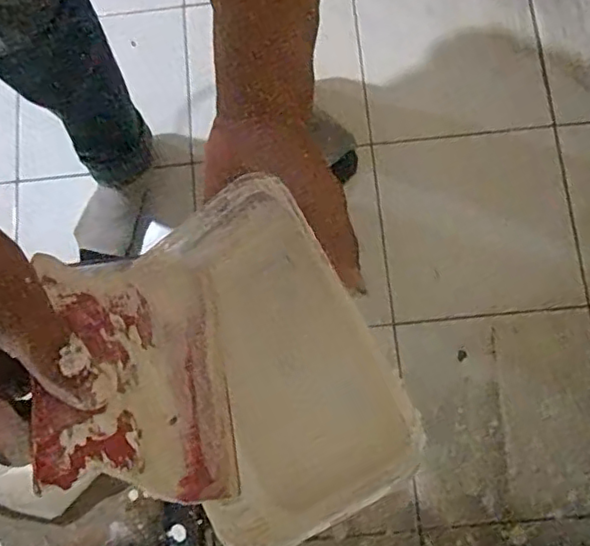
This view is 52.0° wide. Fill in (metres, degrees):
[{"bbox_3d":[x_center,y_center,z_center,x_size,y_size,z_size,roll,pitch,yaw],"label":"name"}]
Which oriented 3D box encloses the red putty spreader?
[{"bbox_3d":[-0.076,0.050,0.291,0.004,0.101,0.117,-28,64,36],"label":"red putty spreader"}]

